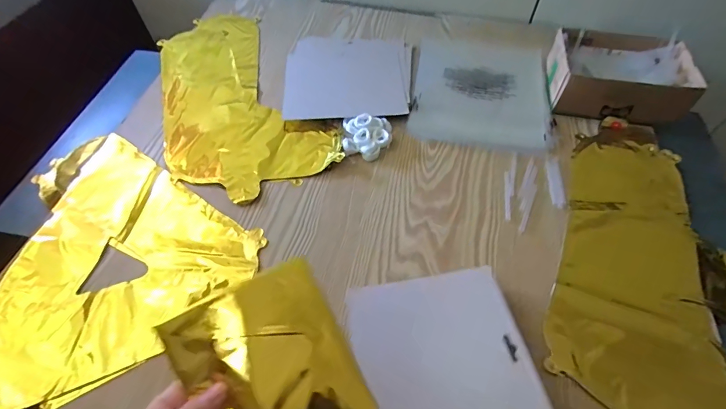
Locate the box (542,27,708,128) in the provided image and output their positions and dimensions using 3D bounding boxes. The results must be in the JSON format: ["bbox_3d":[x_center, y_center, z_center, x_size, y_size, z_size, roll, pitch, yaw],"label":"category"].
[{"bbox_3d":[0.387,-0.197,0.574,0.188,0.062,0.147,13,57,9],"label":"box"}]

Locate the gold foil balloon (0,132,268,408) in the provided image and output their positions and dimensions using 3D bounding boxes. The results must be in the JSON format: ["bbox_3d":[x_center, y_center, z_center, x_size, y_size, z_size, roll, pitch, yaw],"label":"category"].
[{"bbox_3d":[-0.350,0.081,0.428,0.338,0.013,0.340,29,61,19],"label":"gold foil balloon"}]

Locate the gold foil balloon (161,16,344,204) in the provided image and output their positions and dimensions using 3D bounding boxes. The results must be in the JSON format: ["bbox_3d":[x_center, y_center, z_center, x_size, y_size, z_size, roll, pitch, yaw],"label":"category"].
[{"bbox_3d":[-0.218,-0.182,0.606,0.219,0.008,0.427,-23,59,-14],"label":"gold foil balloon"}]

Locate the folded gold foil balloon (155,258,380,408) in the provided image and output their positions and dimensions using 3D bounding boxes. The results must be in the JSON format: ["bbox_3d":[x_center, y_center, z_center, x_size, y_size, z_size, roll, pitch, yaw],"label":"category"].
[{"bbox_3d":[-0.072,0.123,0.288,0.125,0.027,0.133,-25,59,-15],"label":"folded gold foil balloon"}]

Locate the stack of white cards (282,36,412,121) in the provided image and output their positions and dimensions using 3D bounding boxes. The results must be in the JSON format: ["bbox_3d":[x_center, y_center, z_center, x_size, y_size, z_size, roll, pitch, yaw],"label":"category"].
[{"bbox_3d":[-0.023,-0.217,0.619,0.201,0.023,0.186,1,56,1],"label":"stack of white cards"}]

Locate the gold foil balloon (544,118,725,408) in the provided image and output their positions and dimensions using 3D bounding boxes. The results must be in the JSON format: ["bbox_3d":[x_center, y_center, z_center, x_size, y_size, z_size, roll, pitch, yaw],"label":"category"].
[{"bbox_3d":[0.345,0.066,0.434,0.216,0.042,0.442,20,59,14],"label":"gold foil balloon"}]

